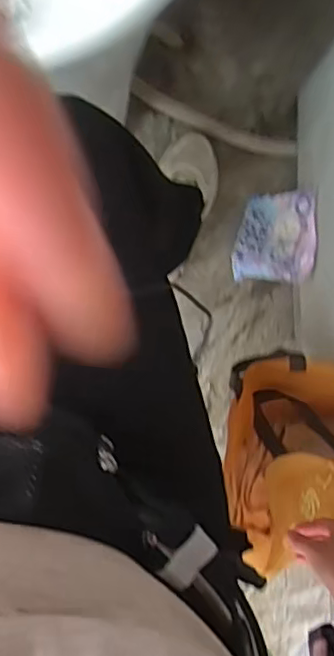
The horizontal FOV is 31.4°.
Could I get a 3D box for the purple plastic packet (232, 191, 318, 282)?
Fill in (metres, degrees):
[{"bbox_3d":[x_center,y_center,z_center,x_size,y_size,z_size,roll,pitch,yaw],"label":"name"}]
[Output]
[{"bbox_3d":[0.190,-0.155,1.011,0.033,0.179,0.152,11,91,-40],"label":"purple plastic packet"}]

